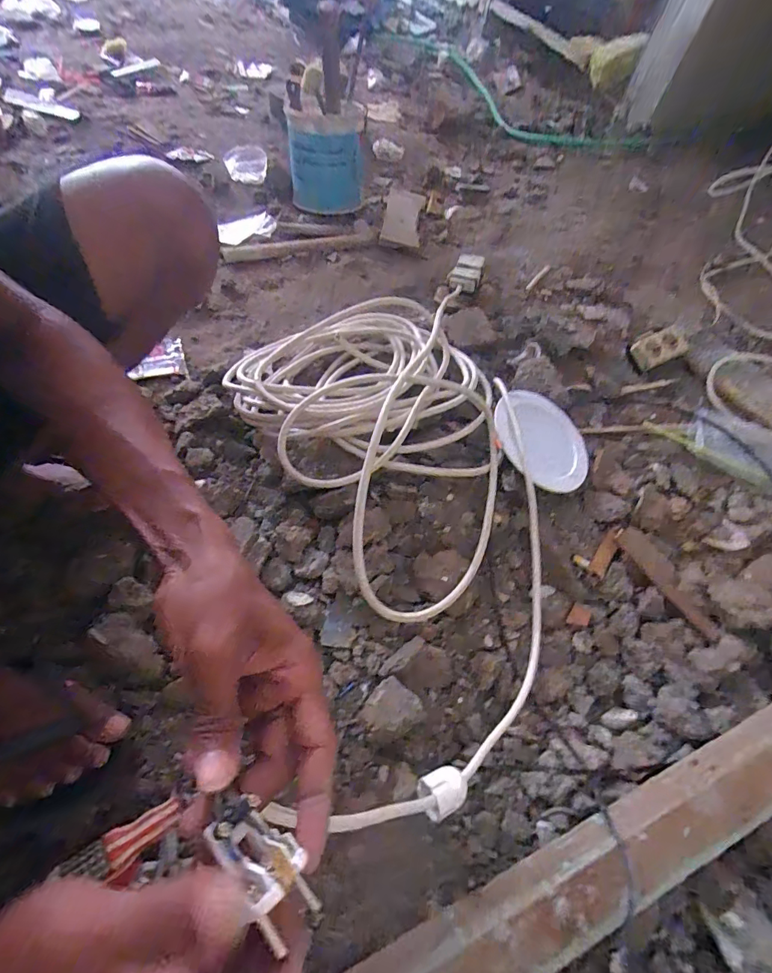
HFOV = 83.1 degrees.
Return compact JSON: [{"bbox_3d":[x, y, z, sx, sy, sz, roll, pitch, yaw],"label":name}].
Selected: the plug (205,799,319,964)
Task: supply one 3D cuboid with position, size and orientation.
[{"bbox_3d":[-0.054,0.160,0.183,0.051,0.018,0.025,36,62,22],"label":"plug"}]

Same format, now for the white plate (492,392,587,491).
[{"bbox_3d":[0.255,-0.081,0.701,0.174,0.016,0.166,10,62,-20],"label":"white plate"}]

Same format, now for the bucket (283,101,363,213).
[{"bbox_3d":[-0.137,-0.776,1.015,0.174,0.177,0.184,2,59,-9],"label":"bucket"}]

